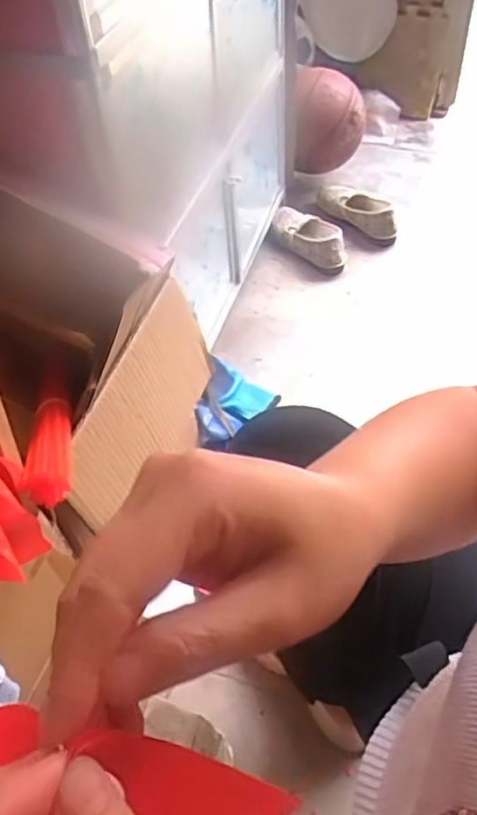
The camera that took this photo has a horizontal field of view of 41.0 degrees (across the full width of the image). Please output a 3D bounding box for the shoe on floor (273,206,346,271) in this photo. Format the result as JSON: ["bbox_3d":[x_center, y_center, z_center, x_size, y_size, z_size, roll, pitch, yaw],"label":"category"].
[{"bbox_3d":[0.166,-0.390,1.465,0.094,0.065,0.230,-33,55,-21],"label":"shoe on floor"}]

